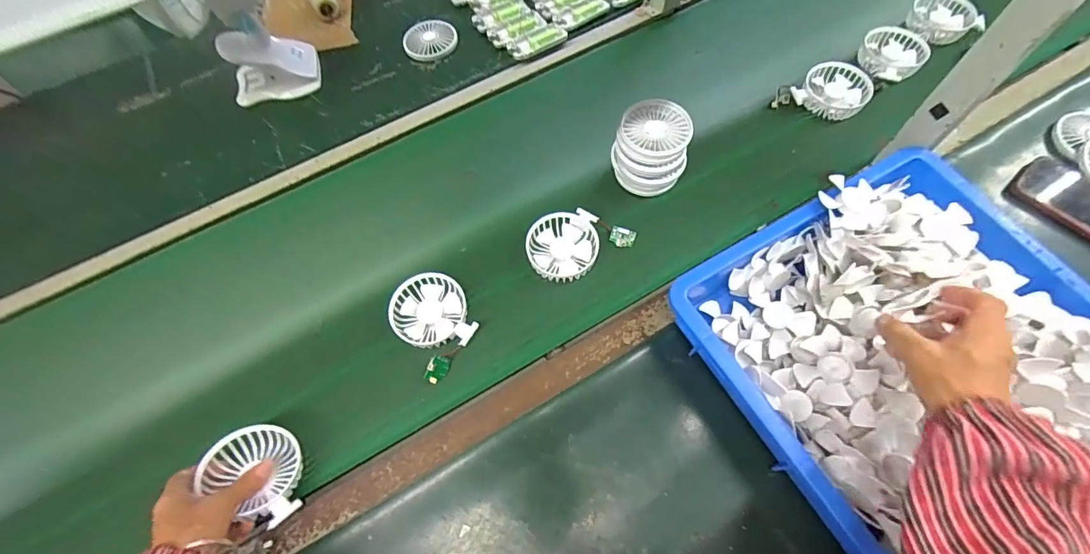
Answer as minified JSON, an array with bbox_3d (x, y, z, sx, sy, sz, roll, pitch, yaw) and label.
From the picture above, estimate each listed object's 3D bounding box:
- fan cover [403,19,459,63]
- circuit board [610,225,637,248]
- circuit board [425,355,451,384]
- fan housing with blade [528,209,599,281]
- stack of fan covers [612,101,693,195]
[{"bbox_3d":[-0.180,-0.373,0.749,0.082,0.011,0.082,-9,67,-1],"label":"fan cover"},{"bbox_3d":[0.101,-0.051,0.619,0.032,0.006,0.025,16,91,0],"label":"circuit board"},{"bbox_3d":[-0.123,0.108,0.551,0.024,0.004,0.032,19,85,-23],"label":"circuit board"},{"bbox_3d":[0.024,-0.038,0.608,0.088,0.028,0.089,-5,67,1],"label":"fan housing with blade"},{"bbox_3d":[0.137,-0.166,0.620,0.089,0.085,0.093,14,65,9],"label":"stack of fan covers"}]

